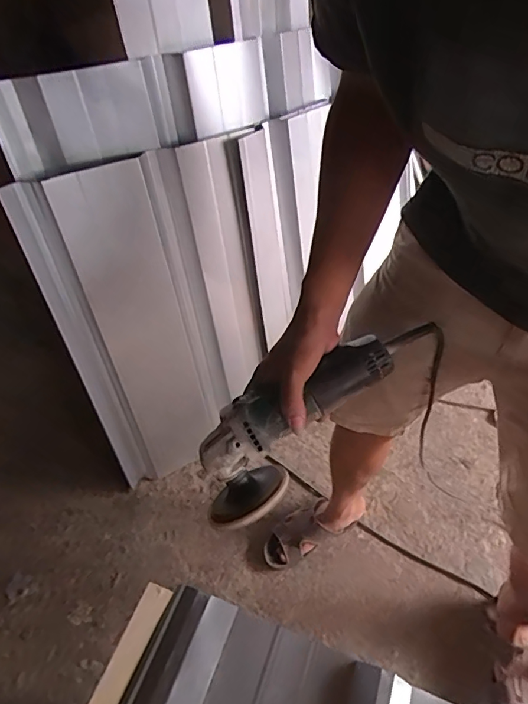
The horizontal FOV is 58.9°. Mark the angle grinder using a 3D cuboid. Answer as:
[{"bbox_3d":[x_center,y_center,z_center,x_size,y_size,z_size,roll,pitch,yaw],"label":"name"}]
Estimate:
[{"bbox_3d":[0.050,0.061,0.534,0.322,0.077,0.102,-42,58,-2],"label":"angle grinder"}]

